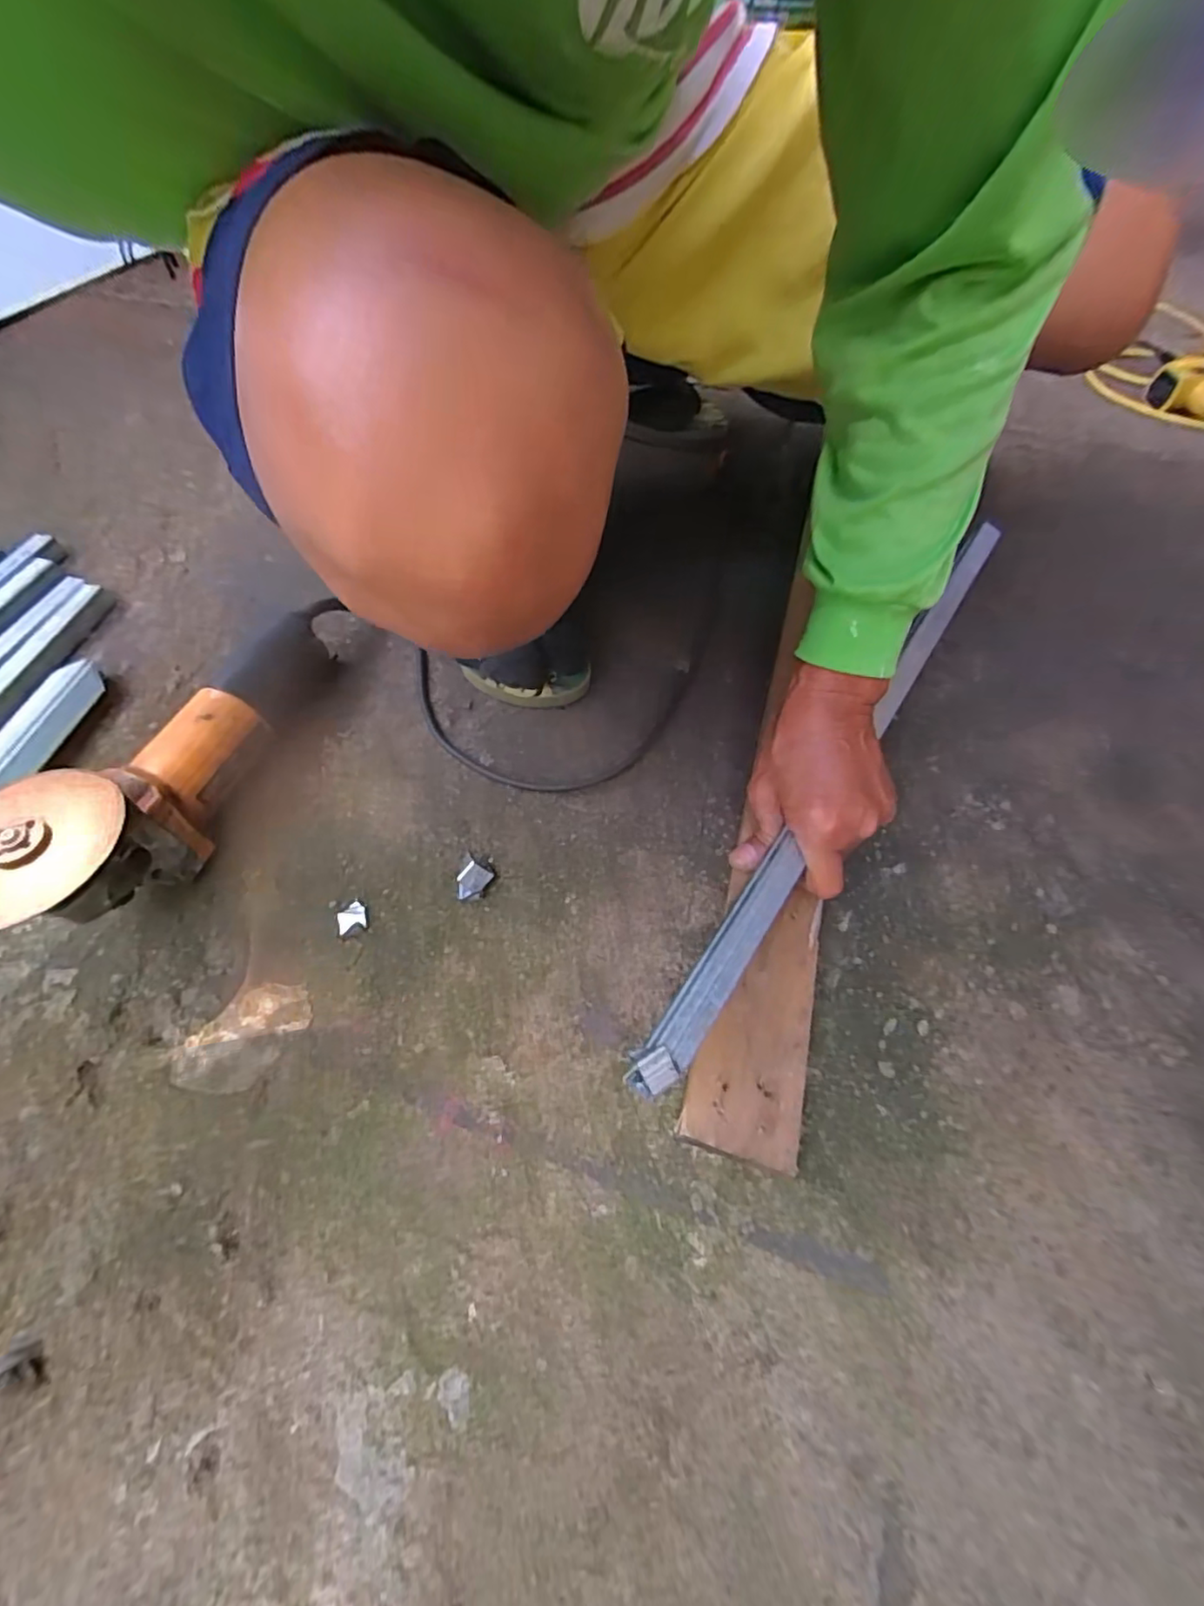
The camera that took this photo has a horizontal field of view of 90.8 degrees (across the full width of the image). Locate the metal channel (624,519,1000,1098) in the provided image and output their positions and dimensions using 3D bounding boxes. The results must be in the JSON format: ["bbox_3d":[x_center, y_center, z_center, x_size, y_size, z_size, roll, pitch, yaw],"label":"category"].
[{"bbox_3d":[0.191,-0.054,0.425,0.022,0.017,0.583,32,61,18],"label":"metal channel"}]

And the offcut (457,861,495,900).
[{"bbox_3d":[-0.088,0.054,0.405,0.018,0.021,0.022,22,61,13],"label":"offcut"}]

